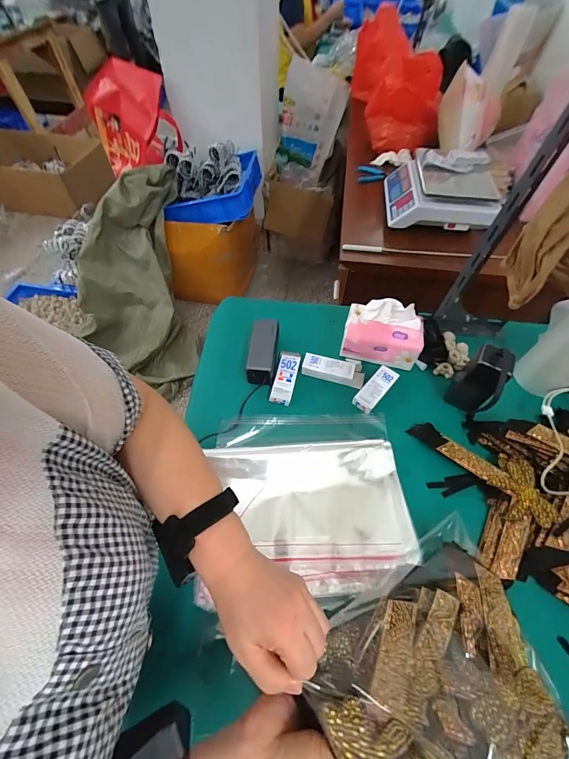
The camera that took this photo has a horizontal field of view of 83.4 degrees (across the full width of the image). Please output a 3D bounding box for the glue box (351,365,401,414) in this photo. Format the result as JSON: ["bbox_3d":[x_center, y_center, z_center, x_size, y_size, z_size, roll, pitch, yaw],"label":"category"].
[{"bbox_3d":[0.172,0.018,0.606,0.040,0.023,0.103,37,64,21],"label":"glue box"}]

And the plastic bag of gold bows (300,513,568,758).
[{"bbox_3d":[0.149,0.293,0.325,0.290,0.064,0.246,12,46,-28],"label":"plastic bag of gold bows"}]

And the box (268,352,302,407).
[{"bbox_3d":[0.002,-0.005,0.620,0.040,0.023,0.114,11,57,6],"label":"box"}]

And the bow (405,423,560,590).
[{"bbox_3d":[0.315,0.157,0.507,0.143,0.024,0.240,-21,60,-14],"label":"bow"}]

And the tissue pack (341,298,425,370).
[{"bbox_3d":[0.194,-0.092,0.637,0.147,0.100,0.098,13,58,8],"label":"tissue pack"}]

